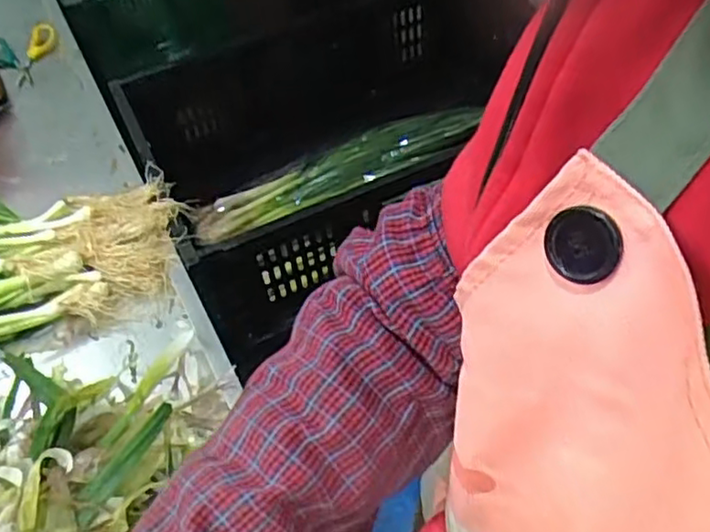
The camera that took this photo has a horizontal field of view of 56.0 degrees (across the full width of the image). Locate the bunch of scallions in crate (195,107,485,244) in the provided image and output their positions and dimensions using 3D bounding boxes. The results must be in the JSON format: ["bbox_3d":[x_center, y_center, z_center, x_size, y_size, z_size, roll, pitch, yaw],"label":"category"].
[{"bbox_3d":[-0.015,-0.125,0.896,0.408,0.053,0.094,-18,51,-8],"label":"bunch of scallions in crate"}]

